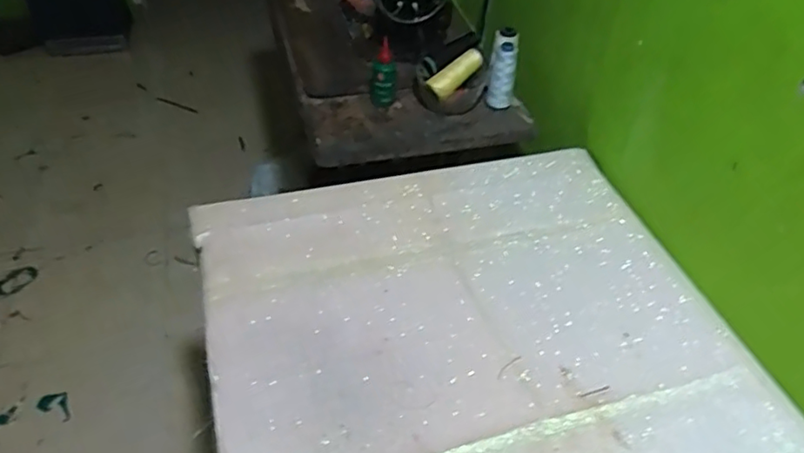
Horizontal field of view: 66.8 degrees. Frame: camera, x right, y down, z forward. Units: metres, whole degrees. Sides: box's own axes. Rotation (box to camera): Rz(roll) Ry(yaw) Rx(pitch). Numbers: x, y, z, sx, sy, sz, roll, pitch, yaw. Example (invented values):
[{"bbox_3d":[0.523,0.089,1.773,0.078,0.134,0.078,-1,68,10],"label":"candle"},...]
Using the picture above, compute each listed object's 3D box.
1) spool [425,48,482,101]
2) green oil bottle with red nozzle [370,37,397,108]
[{"bbox_3d":[0.094,-0.261,1.046,0.106,0.036,0.033,-39,52,-4],"label":"spool"},{"bbox_3d":[-0.032,-0.256,1.044,0.044,0.113,0.034,0,43,-3],"label":"green oil bottle with red nozzle"}]

